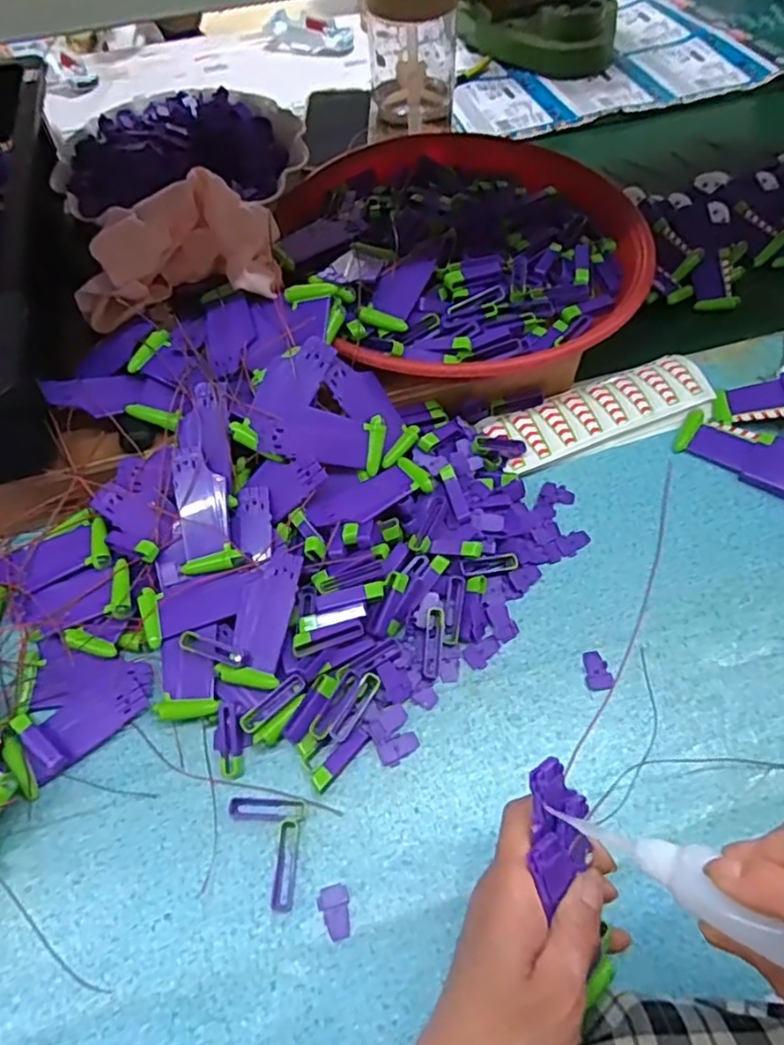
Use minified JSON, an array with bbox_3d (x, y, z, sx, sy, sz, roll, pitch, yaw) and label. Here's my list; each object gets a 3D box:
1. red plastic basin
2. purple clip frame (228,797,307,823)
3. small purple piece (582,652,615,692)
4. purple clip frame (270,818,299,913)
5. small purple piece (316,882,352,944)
[{"bbox_3d":[0.061,-0.234,0.549,0.295,0.084,0.310,-1,59,2],"label":"red plastic basin"},{"bbox_3d":[-0.076,0.175,0.385,0.046,0.004,0.013,1,59,3],"label":"purple clip frame"},{"bbox_3d":[0.139,0.100,0.428,0.017,0.004,0.027,-7,59,-2],"label":"small purple piece"},{"bbox_3d":[-0.063,0.199,0.367,0.013,0.004,0.047,0,59,2],"label":"purple clip frame"},{"bbox_3d":[-0.033,0.223,0.361,0.018,0.004,0.027,-11,59,-4],"label":"small purple piece"}]

